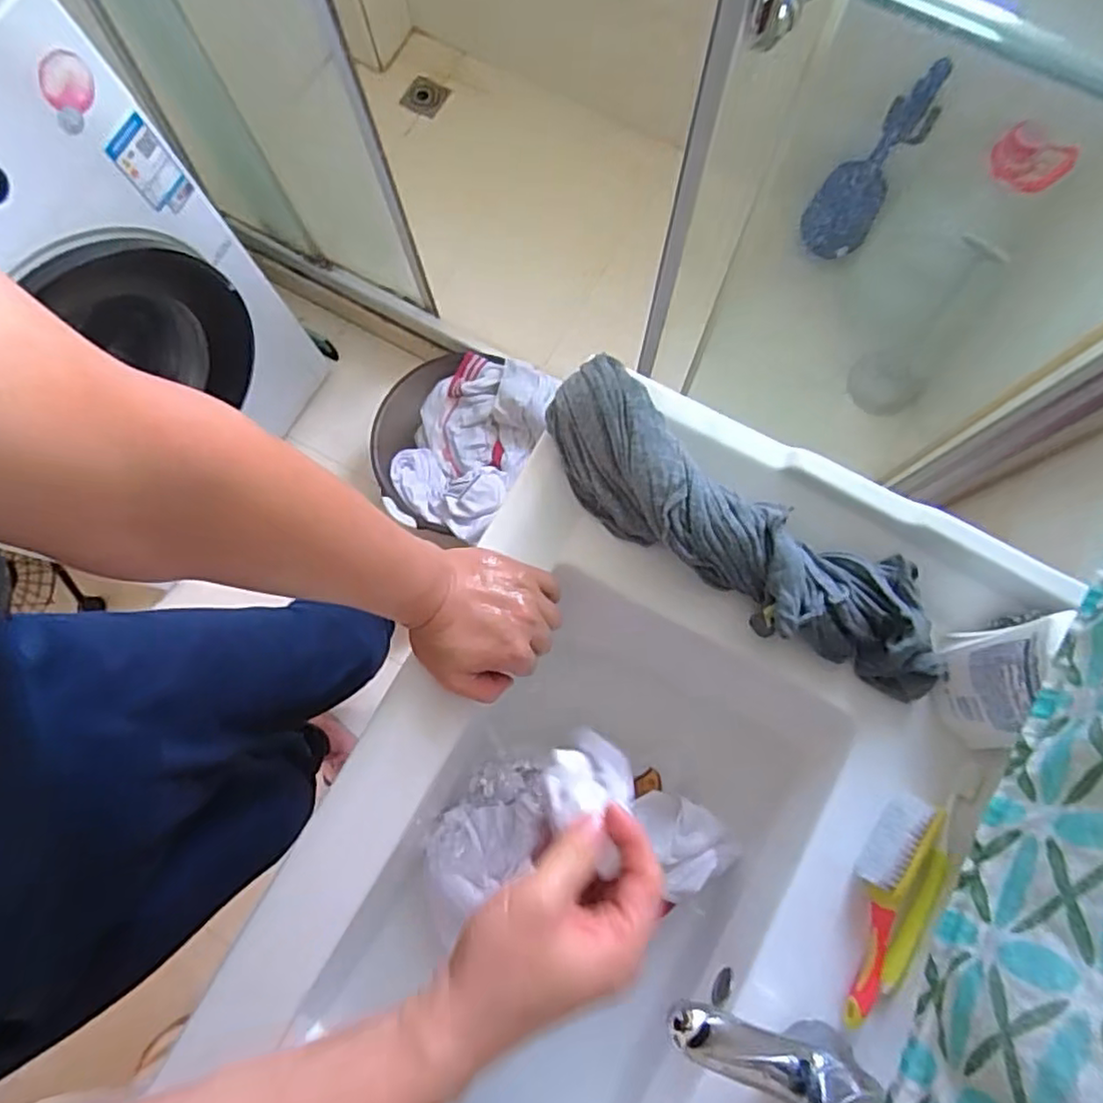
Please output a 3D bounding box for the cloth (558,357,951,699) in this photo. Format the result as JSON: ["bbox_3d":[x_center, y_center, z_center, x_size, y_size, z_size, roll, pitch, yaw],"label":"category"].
[{"bbox_3d":[0.152,-0.016,0.528,0.364,0.070,0.107,34,81,8],"label":"cloth"}]

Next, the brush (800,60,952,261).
[{"bbox_3d":[0.587,-0.715,1.253,0.133,0.426,0.038,27,65,7],"label":"brush"}]

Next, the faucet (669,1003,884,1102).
[{"bbox_3d":[0.131,0.359,0.434,0.140,0.115,0.093,21,80,6],"label":"faucet"}]

